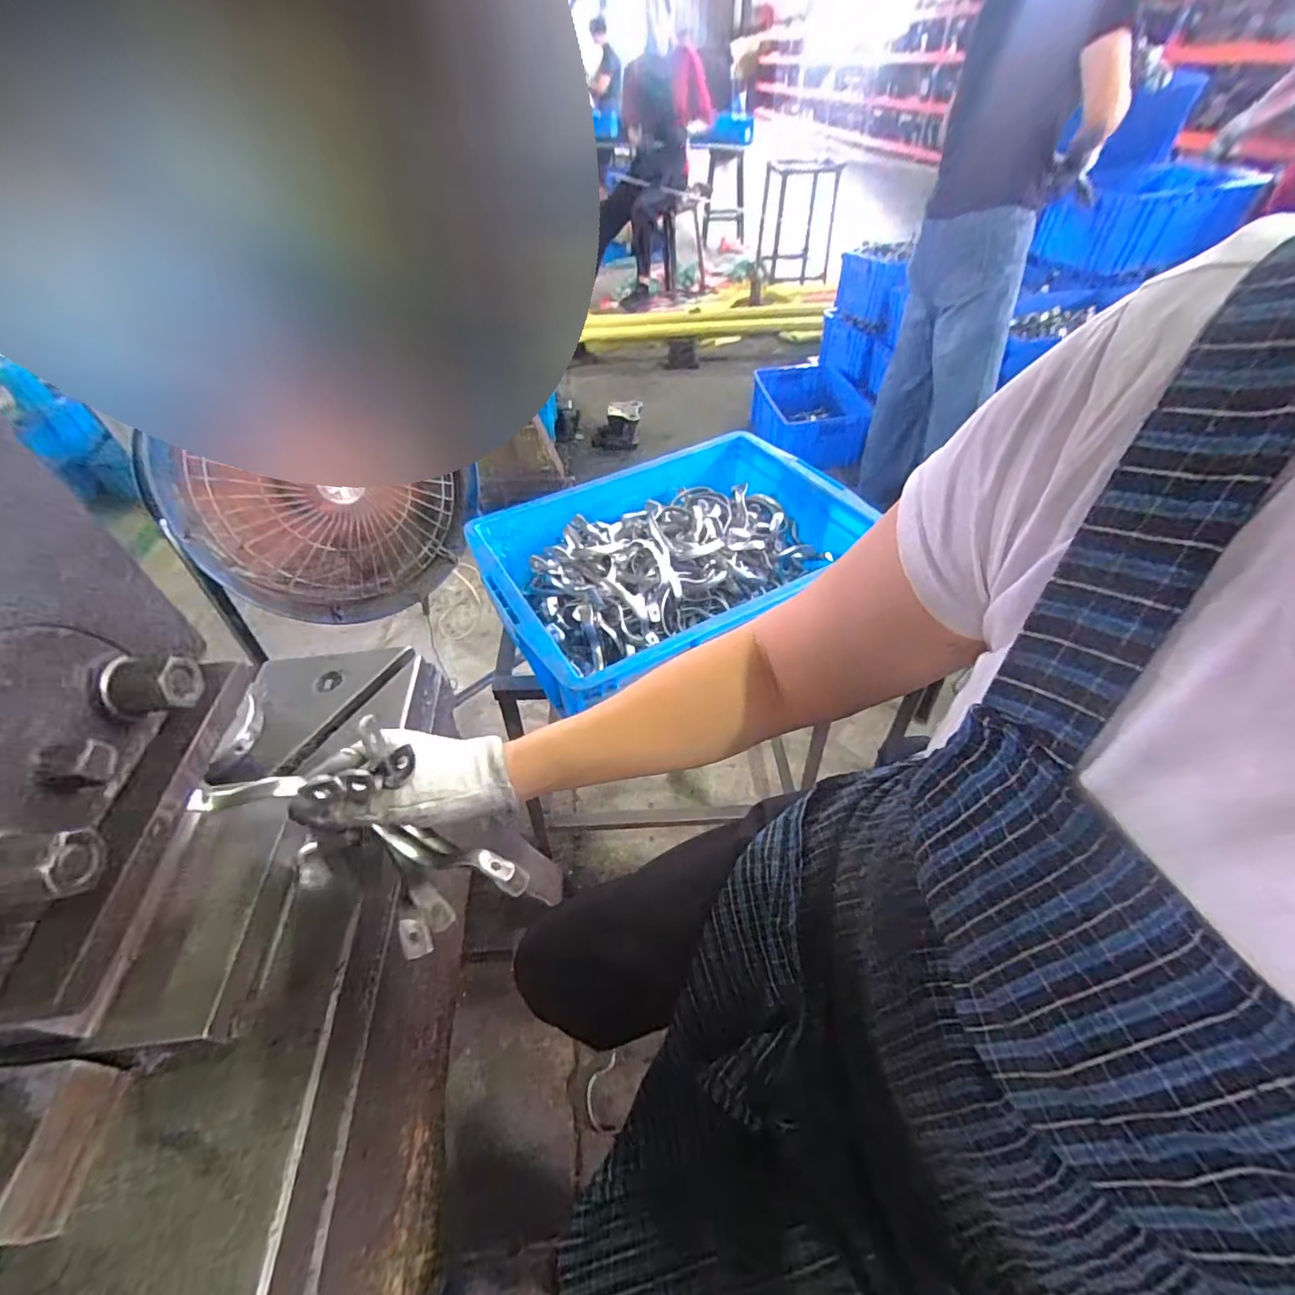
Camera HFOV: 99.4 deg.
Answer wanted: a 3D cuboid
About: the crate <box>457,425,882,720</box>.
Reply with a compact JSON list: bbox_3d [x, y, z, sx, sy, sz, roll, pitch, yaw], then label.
[{"bbox_3d":[0.042,-0.128,0.756,0.492,0.100,0.347,-26,51,-20],"label":"crate"}]

